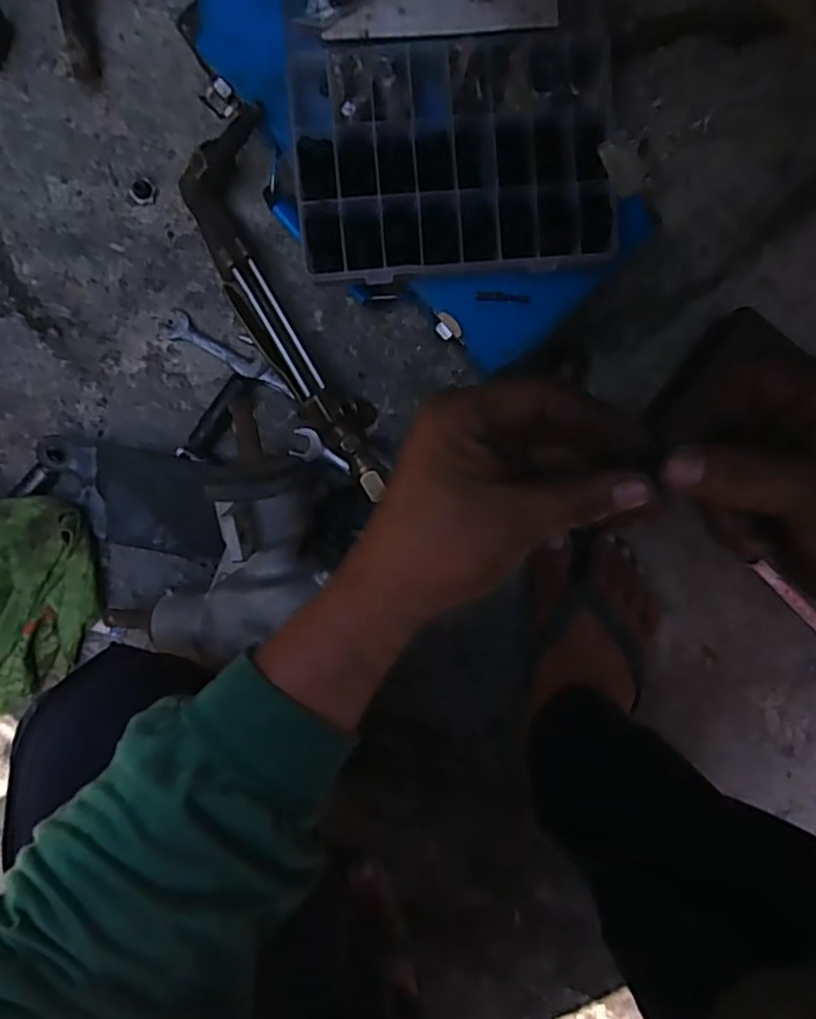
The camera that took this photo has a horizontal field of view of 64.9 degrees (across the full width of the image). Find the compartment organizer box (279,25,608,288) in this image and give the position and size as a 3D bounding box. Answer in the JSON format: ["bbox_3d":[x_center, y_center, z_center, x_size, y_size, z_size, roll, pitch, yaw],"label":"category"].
[{"bbox_3d":[0.027,-0.217,0.402,0.191,0.037,0.137,-3,98,0],"label":"compartment organizer box"}]

